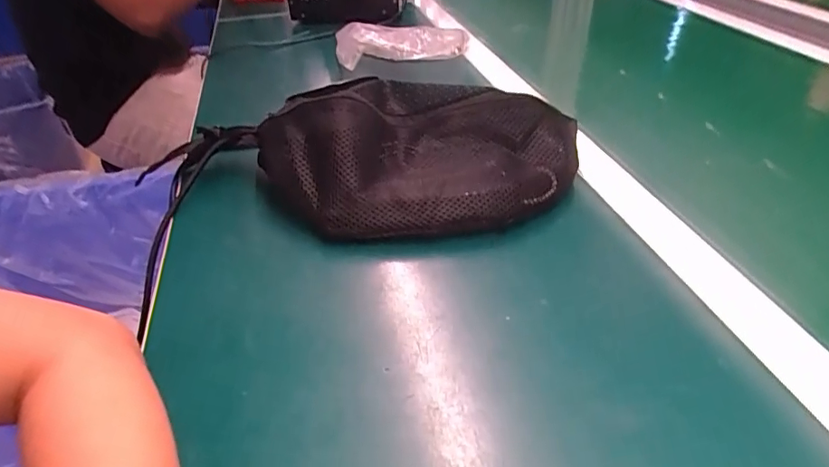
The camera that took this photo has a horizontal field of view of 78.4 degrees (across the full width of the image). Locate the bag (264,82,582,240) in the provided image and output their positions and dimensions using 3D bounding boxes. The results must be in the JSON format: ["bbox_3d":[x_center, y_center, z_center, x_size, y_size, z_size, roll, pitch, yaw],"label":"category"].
[{"bbox_3d":[0.011,-0.067,0.425,0.275,0.079,0.150,-11,38,-8],"label":"bag"}]

